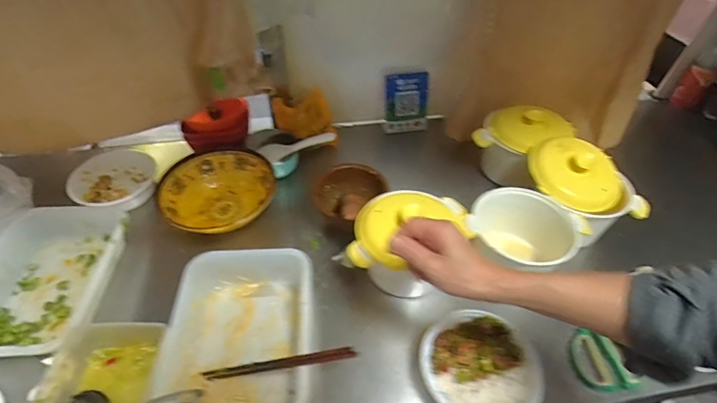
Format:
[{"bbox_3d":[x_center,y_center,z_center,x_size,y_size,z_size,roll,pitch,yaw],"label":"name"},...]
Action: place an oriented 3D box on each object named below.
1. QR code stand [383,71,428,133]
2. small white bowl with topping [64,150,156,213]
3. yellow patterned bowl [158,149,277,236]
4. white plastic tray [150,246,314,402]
[{"bbox_3d":[0.122,-0.248,1.017,0.112,0.131,0.060,1,46,-1],"label":"QR code stand"},{"bbox_3d":[-0.532,-0.044,0.878,0.158,0.049,0.193,-16,49,-16],"label":"small white bowl with topping"},{"bbox_3d":[-0.293,-0.014,0.817,0.206,0.068,0.213,28,52,23],"label":"yellow patterned bowl"},{"bbox_3d":[-0.179,0.206,0.625,0.211,0.079,0.289,-1,46,-3],"label":"white plastic tray"}]

